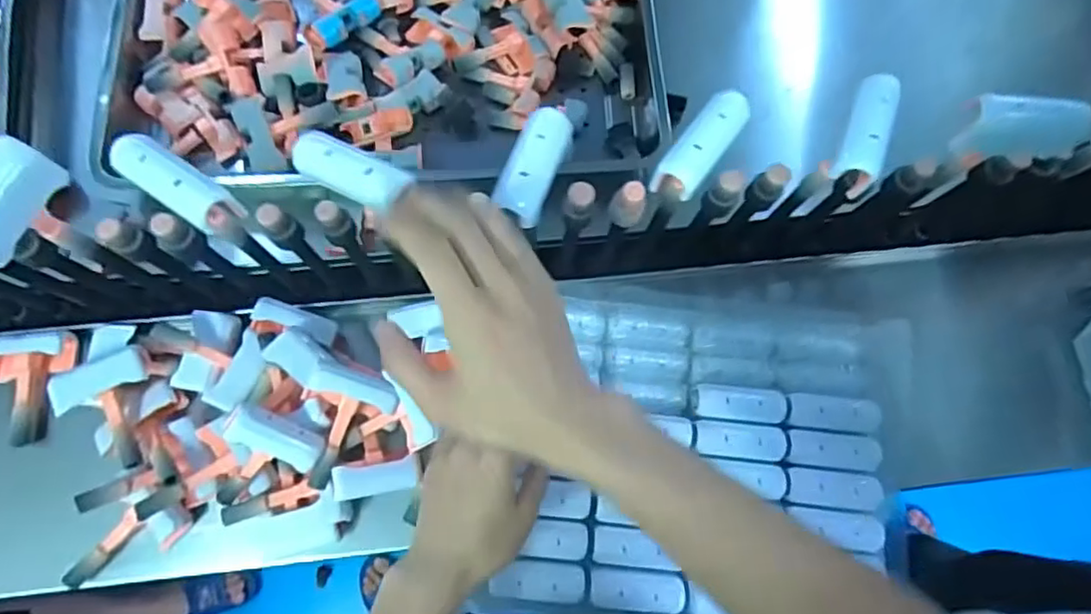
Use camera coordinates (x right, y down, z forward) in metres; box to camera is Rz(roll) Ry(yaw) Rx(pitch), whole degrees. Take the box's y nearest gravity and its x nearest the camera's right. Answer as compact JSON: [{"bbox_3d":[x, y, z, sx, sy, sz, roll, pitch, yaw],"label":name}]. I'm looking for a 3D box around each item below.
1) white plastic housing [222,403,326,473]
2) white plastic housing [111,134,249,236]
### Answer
[{"bbox_3d":[-0.226,0.109,0.520,0.078,0.022,0.037,36,73,-29],"label":"white plastic housing"},{"bbox_3d":[-0.236,-0.078,0.393,0.075,0.032,0.030,35,75,-6],"label":"white plastic housing"}]

